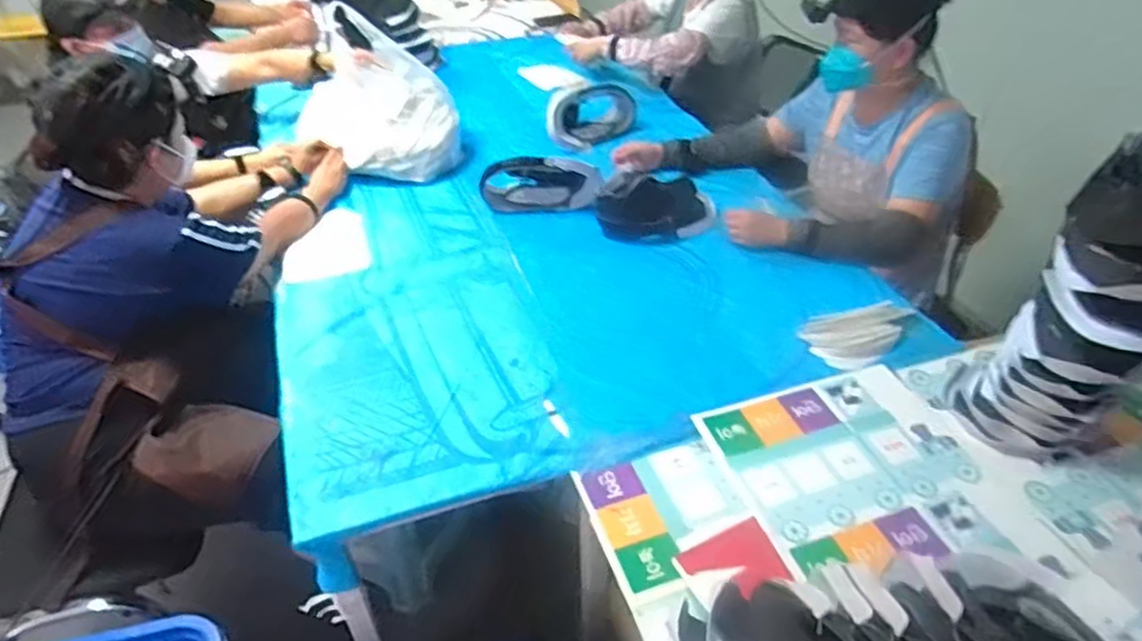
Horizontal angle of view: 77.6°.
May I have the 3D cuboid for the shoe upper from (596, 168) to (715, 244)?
[{"bbox_3d":[0.208,-0.267,1.624,0.280,0.115,0.130,-9,40,-9],"label":"shoe upper"}]

